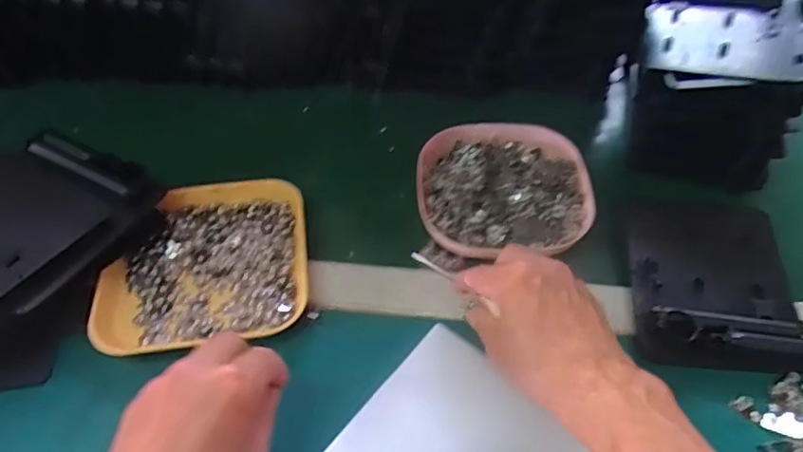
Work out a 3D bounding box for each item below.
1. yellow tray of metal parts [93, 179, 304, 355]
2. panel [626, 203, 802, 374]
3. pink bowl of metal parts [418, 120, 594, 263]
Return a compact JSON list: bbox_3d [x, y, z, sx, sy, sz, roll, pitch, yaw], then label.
[{"bbox_3d":[-0.145,0.022,0.429,0.142,0.017,0.150,-4,53,-4],"label":"yellow tray of metal parts"},{"bbox_3d":[0.227,0.036,0.416,0.115,0.021,0.140,5,52,3],"label":"panel"},{"bbox_3d":[0.083,-0.036,0.472,0.136,0.031,0.134,0,52,0],"label":"pink bowl of metal parts"}]

